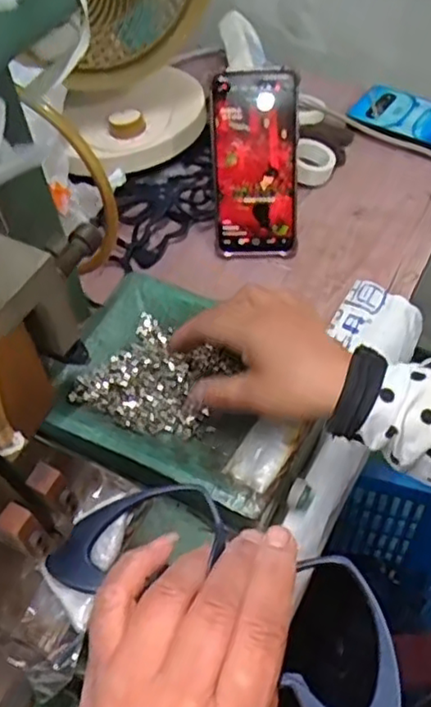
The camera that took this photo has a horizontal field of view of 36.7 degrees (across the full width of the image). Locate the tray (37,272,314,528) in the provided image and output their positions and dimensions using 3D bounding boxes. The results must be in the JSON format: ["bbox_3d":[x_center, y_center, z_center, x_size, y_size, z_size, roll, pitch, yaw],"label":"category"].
[{"bbox_3d":[-0.021,0.025,0.475,0.184,0.020,0.150,22,58,18],"label":"tray"}]

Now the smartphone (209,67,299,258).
[{"bbox_3d":[0.035,-0.170,0.596,0.078,0.163,0.015,-1,27,4],"label":"smartphone"}]

